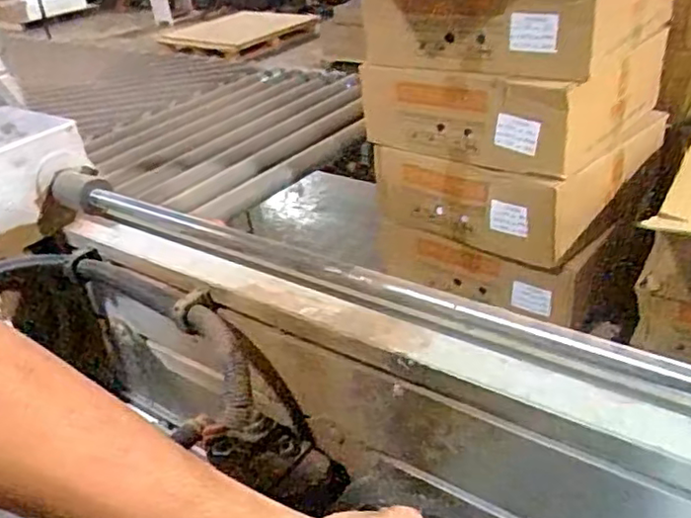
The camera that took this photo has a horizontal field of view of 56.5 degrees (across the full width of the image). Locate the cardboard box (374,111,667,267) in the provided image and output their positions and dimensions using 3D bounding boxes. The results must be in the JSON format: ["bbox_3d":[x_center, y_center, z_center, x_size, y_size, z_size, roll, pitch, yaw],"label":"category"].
[{"bbox_3d":[0.353,-0.192,1.399,0.471,0.187,0.400,22,42,38],"label":"cardboard box"}]

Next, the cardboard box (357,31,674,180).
[{"bbox_3d":[0.336,-0.337,1.304,0.437,0.162,0.374,22,42,38],"label":"cardboard box"}]

